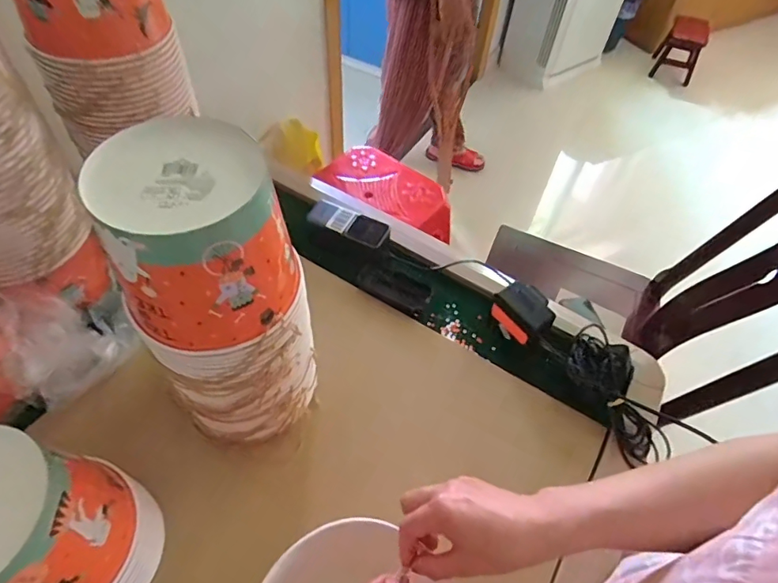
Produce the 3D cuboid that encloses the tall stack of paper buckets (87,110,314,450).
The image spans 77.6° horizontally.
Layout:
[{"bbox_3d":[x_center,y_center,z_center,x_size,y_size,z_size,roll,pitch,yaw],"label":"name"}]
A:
[{"bbox_3d":[-0.151,0.024,0.480,0.138,0.328,0.124,-16,56,-15],"label":"tall stack of paper buckets"}]

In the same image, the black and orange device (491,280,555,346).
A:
[{"bbox_3d":[0.190,0.035,0.679,0.058,0.065,0.079,-30,60,-23],"label":"black and orange device"}]

